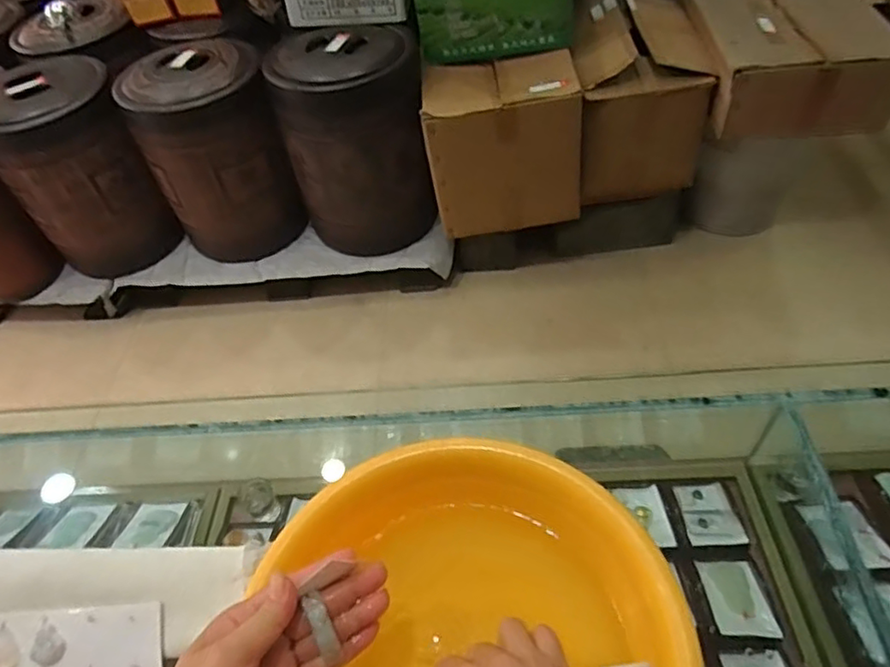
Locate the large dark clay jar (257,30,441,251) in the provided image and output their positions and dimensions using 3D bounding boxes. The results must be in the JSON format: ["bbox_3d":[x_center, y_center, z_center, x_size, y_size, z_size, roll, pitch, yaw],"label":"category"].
[{"bbox_3d":[-0.236,-0.520,1.745,0.361,0.568,0.336,-3,51,4],"label":"large dark clay jar"}]

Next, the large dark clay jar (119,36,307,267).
[{"bbox_3d":[-0.624,-0.481,1.737,0.344,0.548,0.331,-26,53,-15],"label":"large dark clay jar"}]

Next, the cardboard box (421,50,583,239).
[{"bbox_3d":[0.148,-0.512,1.675,0.389,0.400,0.288,-8,51,-1],"label":"cardboard box"}]

